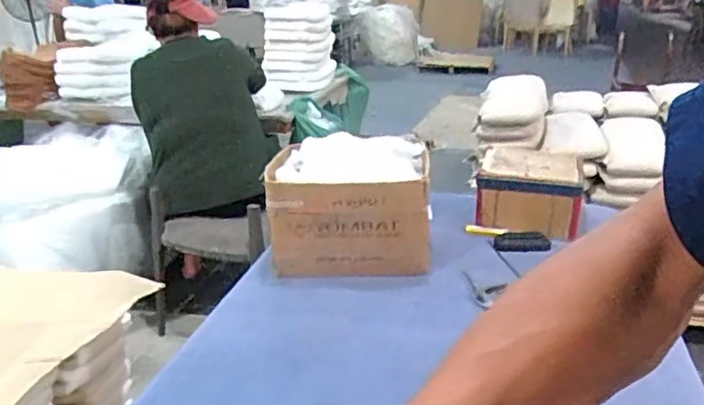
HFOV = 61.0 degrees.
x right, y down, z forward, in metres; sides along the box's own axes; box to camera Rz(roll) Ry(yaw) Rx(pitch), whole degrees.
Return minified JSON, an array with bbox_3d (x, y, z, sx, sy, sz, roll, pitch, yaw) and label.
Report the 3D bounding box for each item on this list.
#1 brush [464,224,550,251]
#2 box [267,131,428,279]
[{"bbox_3d":[0.317,0.079,1.216,0.162,0.032,0.088,5,15,9],"label":"brush"},{"bbox_3d":[0.001,0.011,1.132,0.304,0.216,0.191,-2,21,-2],"label":"box"}]

